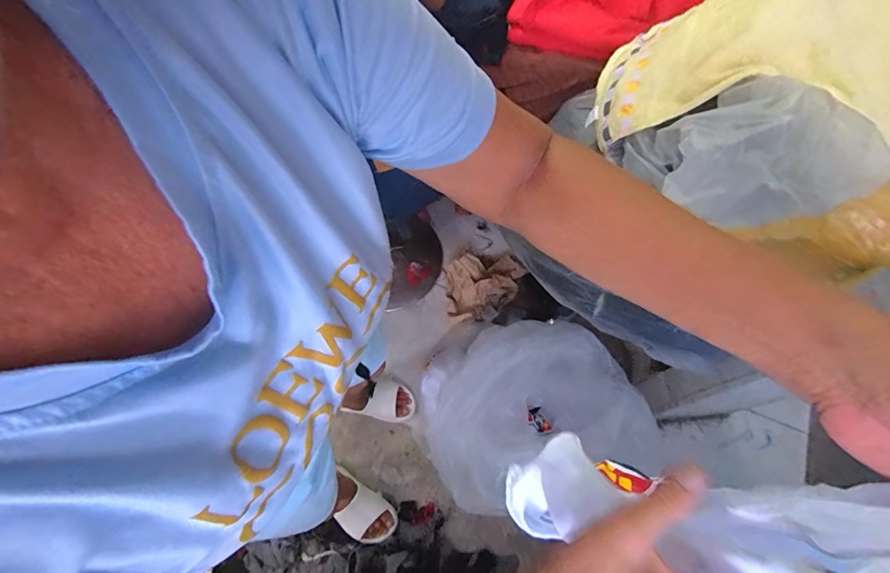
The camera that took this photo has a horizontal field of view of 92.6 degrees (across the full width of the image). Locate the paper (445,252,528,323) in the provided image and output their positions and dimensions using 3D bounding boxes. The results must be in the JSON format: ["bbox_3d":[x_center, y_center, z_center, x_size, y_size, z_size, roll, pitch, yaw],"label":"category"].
[{"bbox_3d":[0.134,-0.006,1.322,0.253,0.093,0.211,-3,65,-3],"label":"paper"}]

